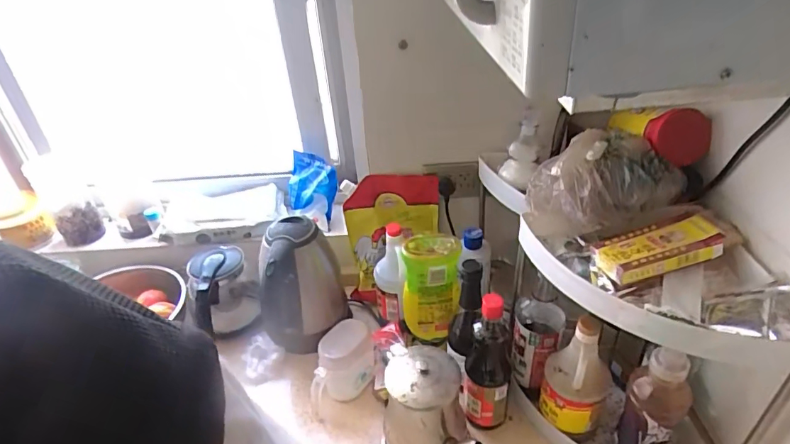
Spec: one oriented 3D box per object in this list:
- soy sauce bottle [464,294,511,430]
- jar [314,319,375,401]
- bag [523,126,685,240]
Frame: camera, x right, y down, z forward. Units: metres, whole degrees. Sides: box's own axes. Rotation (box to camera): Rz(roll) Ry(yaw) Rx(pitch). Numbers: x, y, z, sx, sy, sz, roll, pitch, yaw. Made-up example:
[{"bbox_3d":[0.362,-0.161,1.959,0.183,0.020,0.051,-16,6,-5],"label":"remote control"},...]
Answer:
[{"bbox_3d":[0.132,0.213,0.672,0.061,0.247,0.054,2,34,10],"label":"soy sauce bottle"},{"bbox_3d":[-0.083,0.228,0.780,0.094,0.107,0.077,-10,34,-9],"label":"jar"},{"bbox_3d":[0.267,-0.043,0.617,0.179,0.108,0.111,14,38,26],"label":"bag"}]

